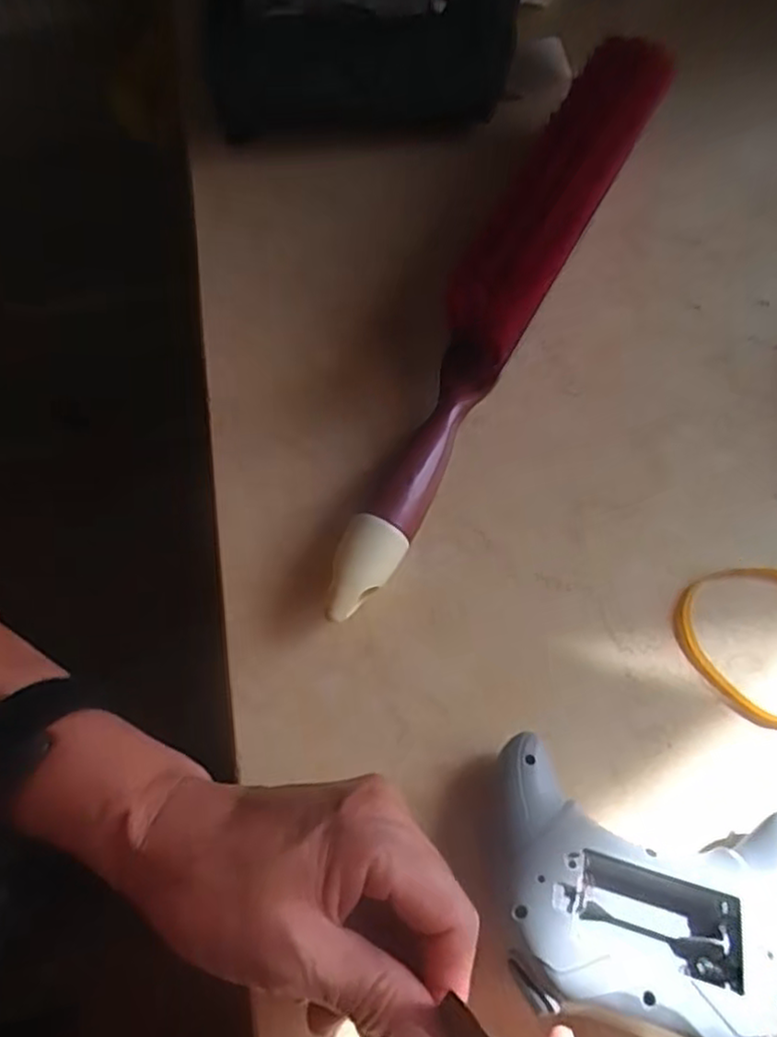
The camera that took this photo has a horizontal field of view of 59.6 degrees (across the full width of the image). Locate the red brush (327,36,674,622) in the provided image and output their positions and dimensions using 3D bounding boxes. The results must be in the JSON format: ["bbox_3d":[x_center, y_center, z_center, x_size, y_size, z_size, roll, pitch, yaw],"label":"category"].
[{"bbox_3d":[0.059,-0.115,0.363,0.046,0.076,0.361,29,72,12],"label":"red brush"}]

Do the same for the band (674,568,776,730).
[{"bbox_3d":[0.187,0.058,0.331,0.081,0.004,0.081,-1,69,1],"label":"band"}]

